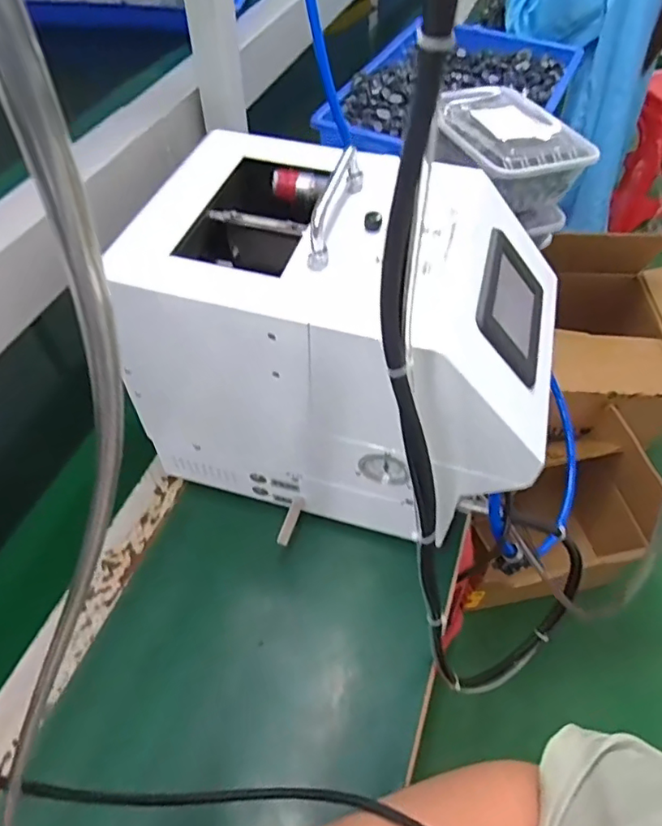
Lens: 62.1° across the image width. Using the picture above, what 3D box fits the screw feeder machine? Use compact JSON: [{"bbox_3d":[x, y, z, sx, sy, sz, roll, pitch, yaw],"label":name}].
[{"bbox_3d":[0.015,-0.058,0.500,0.331,0.253,0.203,12,53,8],"label":"screw feeder machine"}]

